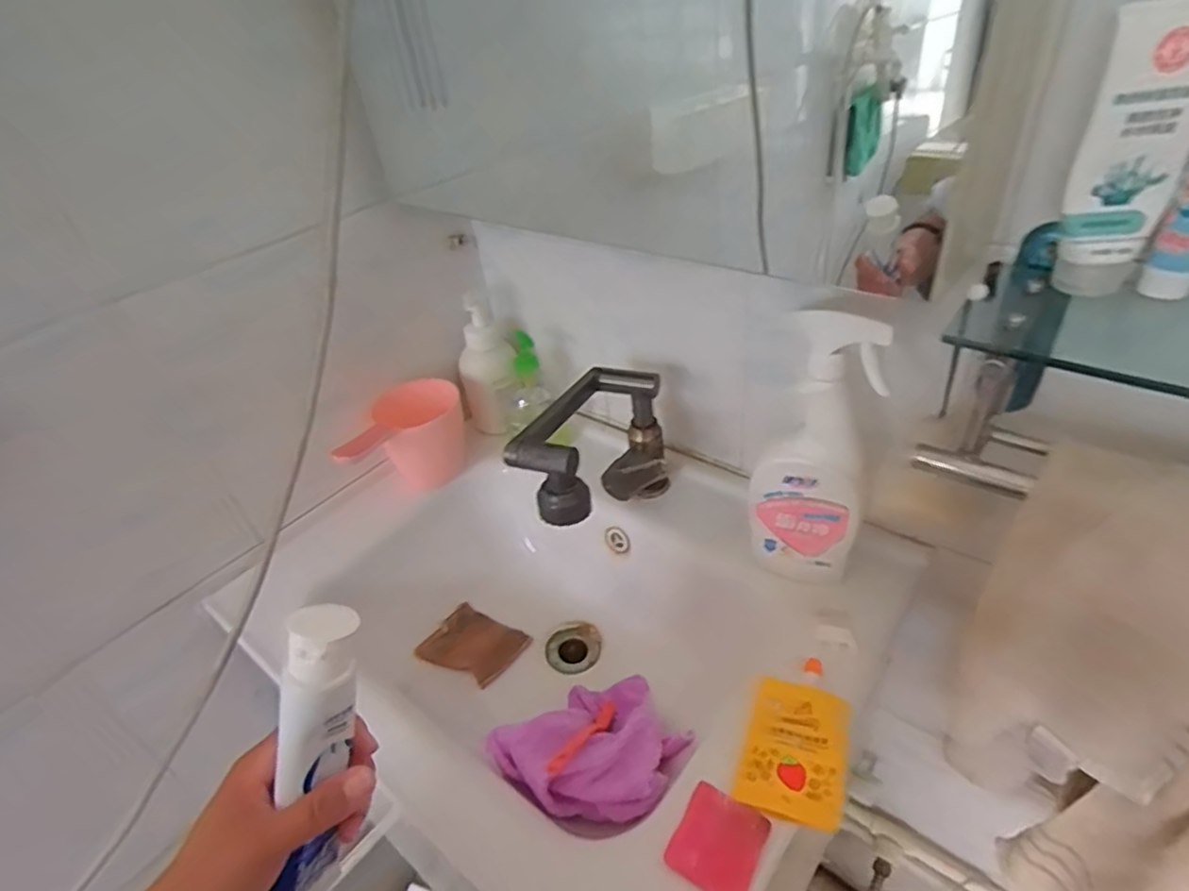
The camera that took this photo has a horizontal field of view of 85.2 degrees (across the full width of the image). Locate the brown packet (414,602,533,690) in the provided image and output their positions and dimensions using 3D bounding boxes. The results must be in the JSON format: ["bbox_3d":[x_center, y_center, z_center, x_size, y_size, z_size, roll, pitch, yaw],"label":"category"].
[{"bbox_3d":[-0.139,0.232,0.752,0.102,0.022,0.081,12,41,24],"label":"brown packet"}]

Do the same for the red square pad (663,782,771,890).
[{"bbox_3d":[0.086,0.278,0.454,0.057,0.008,0.061,17,43,29],"label":"red square pad"}]

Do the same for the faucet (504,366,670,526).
[{"bbox_3d":[0.012,0.029,0.661,0.105,0.169,0.204,12,41,23],"label":"faucet"}]

